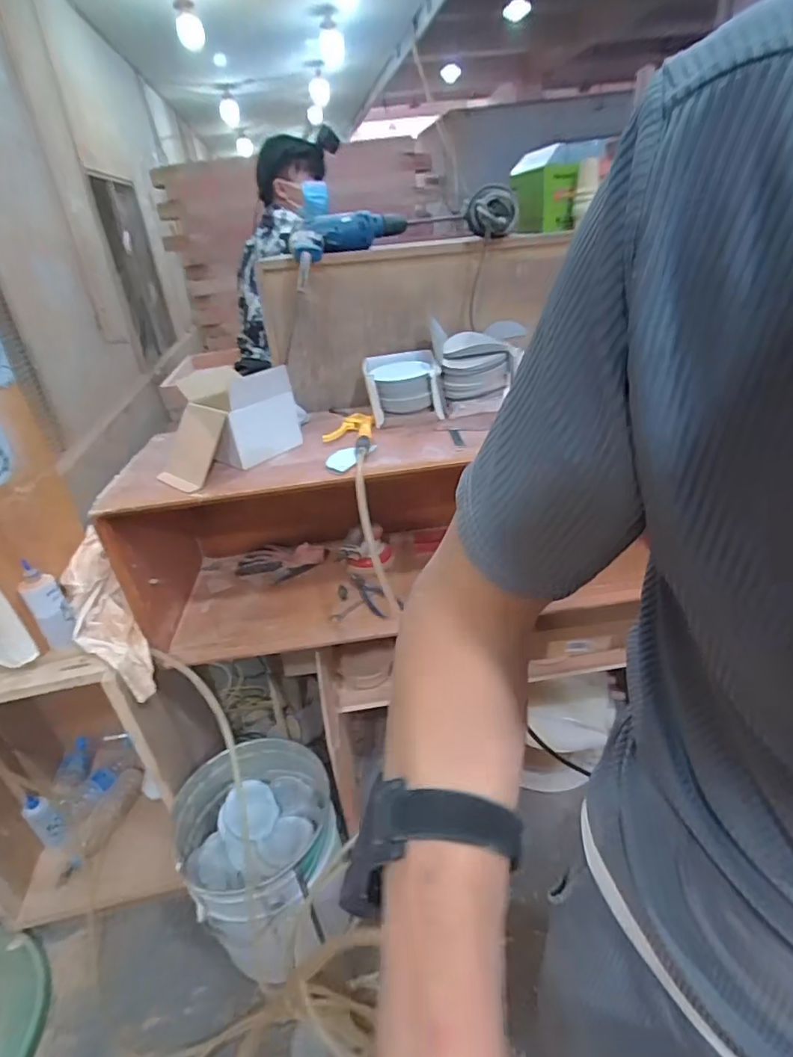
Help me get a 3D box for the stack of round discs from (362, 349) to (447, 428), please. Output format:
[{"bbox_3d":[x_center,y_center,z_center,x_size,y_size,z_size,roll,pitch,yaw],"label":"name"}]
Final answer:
[{"bbox_3d":[0.011,-0.274,1.046,0.137,0.086,0.145,-10,29,-5],"label":"stack of round discs"}]

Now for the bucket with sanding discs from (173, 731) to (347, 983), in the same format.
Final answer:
[{"bbox_3d":[-0.246,0.635,1.075,0.288,0.294,0.295,-6,29,3],"label":"bucket with sanding discs"}]

